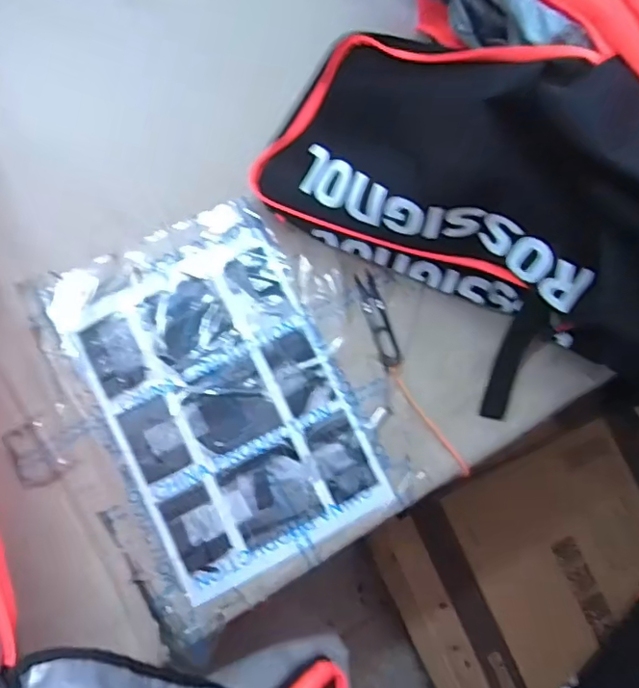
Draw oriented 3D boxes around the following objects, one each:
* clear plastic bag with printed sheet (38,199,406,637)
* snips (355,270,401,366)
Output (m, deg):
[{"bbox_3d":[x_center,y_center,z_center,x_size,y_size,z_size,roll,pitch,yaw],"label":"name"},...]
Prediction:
[{"bbox_3d":[-0.093,0.053,0.548,0.236,0.014,0.350,-23,85,-8],"label":"clear plastic bag with printed sheet"},{"bbox_3d":[0.059,-0.025,0.576,0.022,0.007,0.099,-18,84,-8],"label":"snips"}]

